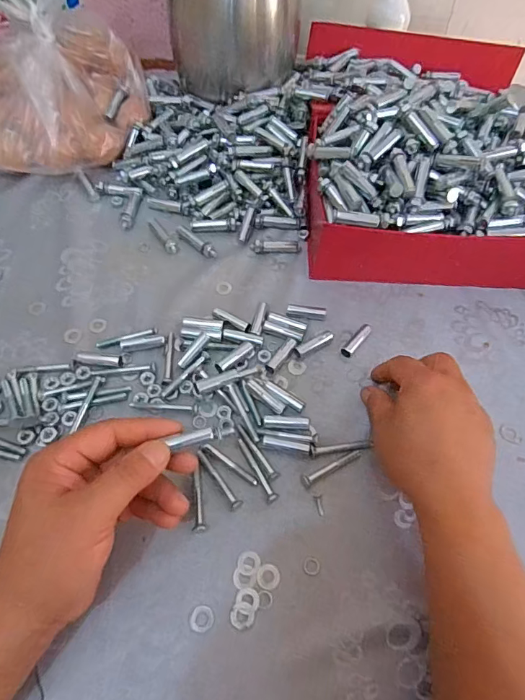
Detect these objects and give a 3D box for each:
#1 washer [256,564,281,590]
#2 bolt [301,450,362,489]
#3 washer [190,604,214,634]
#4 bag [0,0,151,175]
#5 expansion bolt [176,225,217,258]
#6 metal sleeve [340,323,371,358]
[{"bbox_3d":[0.004,0.162,0.314,0.016,0.004,0.016,1,60,-2],"label":"washer"},{"bbox_3d":[0.058,0.095,0.356,0.056,0.008,0.009,-23,64,-16],"label":"bolt"},{"bbox_3d":[-0.041,0.183,0.299,0.016,0.004,0.016,1,60,-2],"label":"washer"},{"bbox_3d":[-0.256,-0.300,0.495,0.246,0.155,0.159,-16,62,-12],"label":"bag"},{"bbox_3d":[-0.073,-0.119,0.477,0.014,0.008,0.058,-39,69,-23],"label":"expansion bolt"},{"bbox_3d":[0.090,-0.009,0.421,0.011,0.009,0.041,37,64,17],"label":"metal sleeve"}]

